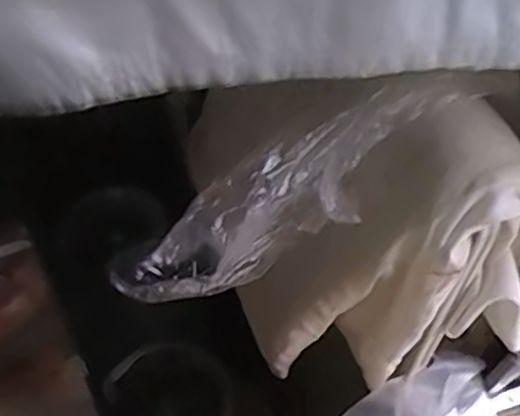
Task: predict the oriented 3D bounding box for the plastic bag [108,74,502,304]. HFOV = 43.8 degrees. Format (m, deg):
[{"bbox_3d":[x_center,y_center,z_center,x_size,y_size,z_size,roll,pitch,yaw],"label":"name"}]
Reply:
[{"bbox_3d":[0.031,-0.015,0.472,0.288,0.099,0.057,-35,55,3],"label":"plastic bag"}]

